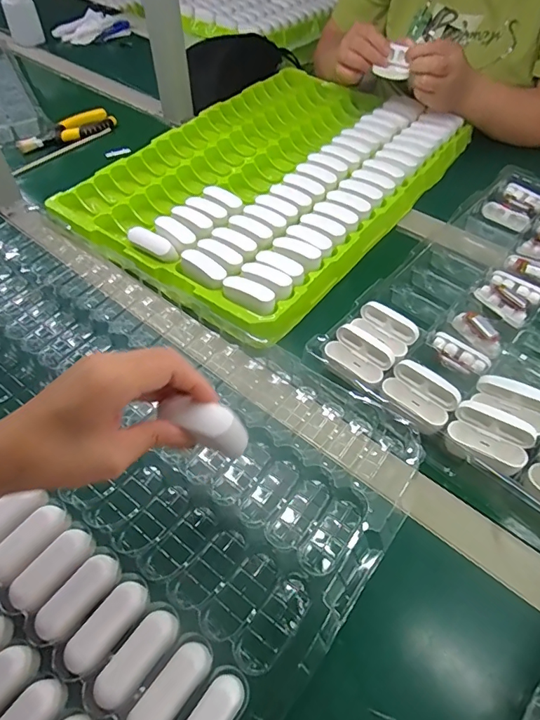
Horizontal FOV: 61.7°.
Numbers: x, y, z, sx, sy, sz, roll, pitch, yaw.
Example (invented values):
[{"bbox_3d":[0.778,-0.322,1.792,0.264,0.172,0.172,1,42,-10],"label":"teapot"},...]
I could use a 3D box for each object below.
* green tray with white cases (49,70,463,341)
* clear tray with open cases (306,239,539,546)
[{"bbox_3d":[0.011,-0.296,0.697,0.404,0.040,0.592,32,60,23],"label":"green tray with white cases"},{"bbox_3d":[0.306,0.038,0.442,0.479,0.052,0.295,33,60,23],"label":"clear tray with open cases"}]

